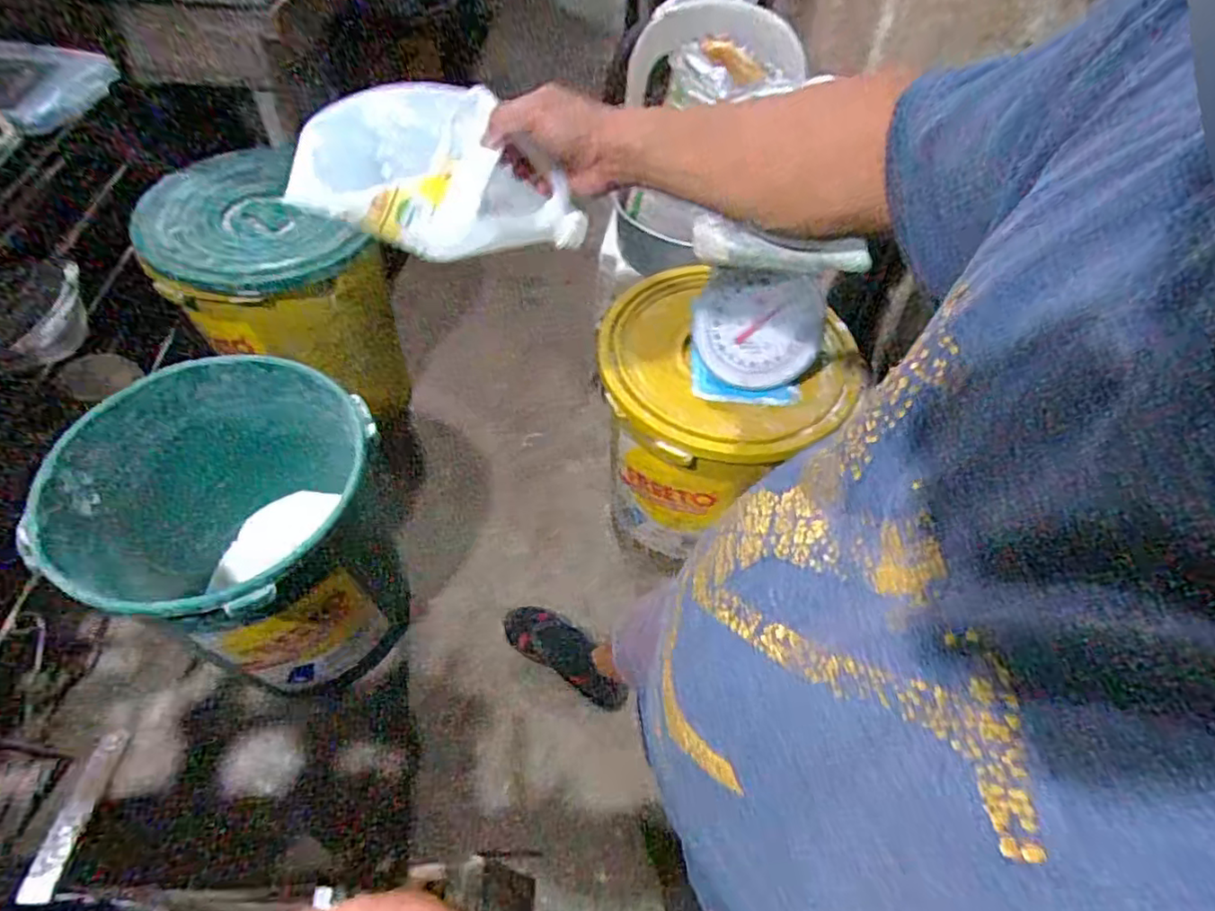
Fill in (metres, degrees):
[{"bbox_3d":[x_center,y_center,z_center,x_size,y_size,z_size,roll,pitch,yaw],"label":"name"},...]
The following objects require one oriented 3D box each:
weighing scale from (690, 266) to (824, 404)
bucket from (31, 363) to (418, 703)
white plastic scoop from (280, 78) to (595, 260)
[{"bbox_3d":[0.233,-0.188,1.004,0.216,0.153,0.158,17,54,9],"label":"weighing scale"},{"bbox_3d":[-0.579,0.139,1.062,0.402,0.443,0.440,2,54,-2],"label":"bucket"},{"bbox_3d":[-0.148,-0.244,0.566,0.244,0.116,0.131,1,54,-3],"label":"white plastic scoop"}]

